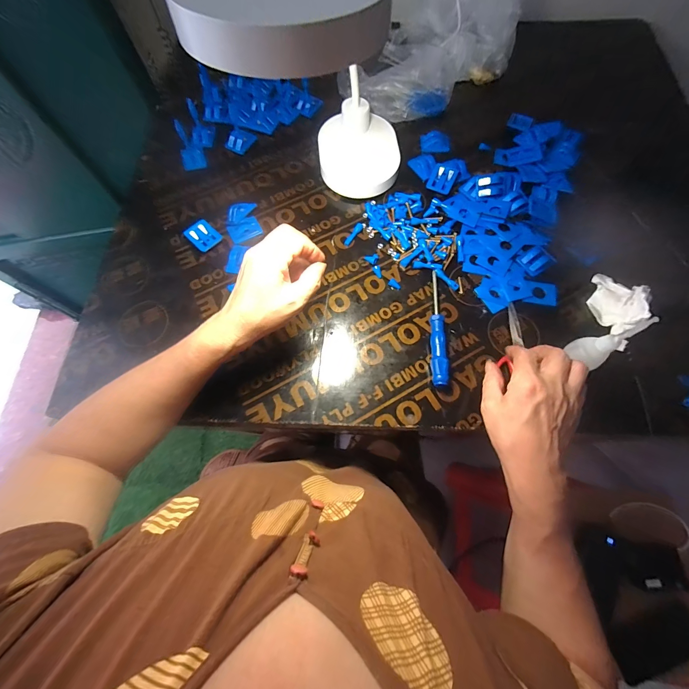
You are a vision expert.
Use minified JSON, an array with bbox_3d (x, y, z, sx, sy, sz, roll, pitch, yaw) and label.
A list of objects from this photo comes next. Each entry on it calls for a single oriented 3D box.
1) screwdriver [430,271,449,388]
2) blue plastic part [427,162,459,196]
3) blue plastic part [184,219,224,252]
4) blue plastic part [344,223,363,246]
[{"bbox_3d":[0.113,-0.022,0.383,0.020,0.021,0.147,2,71,2],"label":"screwdriver"},{"bbox_3d":[0.145,-0.245,0.462,0.037,0.009,0.045,26,74,10],"label":"blue plastic part"},{"bbox_3d":[-0.196,-0.152,0.433,0.047,0.006,0.037,43,73,13],"label":"blue plastic part"},{"bbox_3d":[0.014,-0.154,0.438,0.010,0.004,0.040,29,74,11],"label":"blue plastic part"}]

